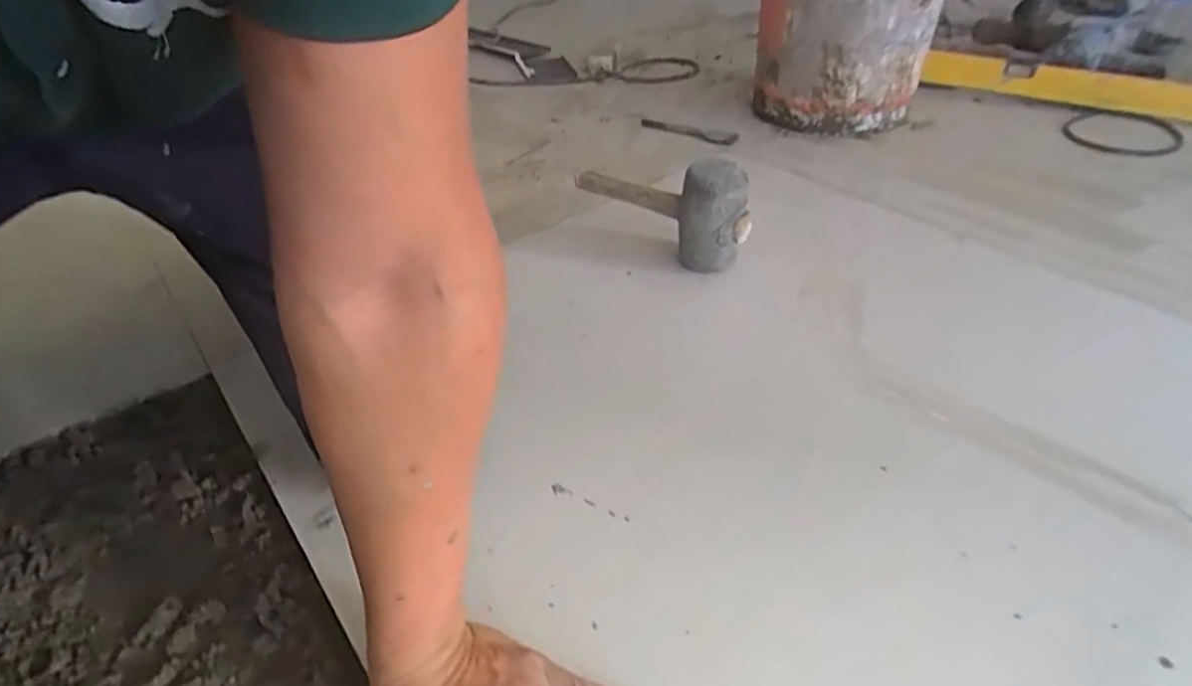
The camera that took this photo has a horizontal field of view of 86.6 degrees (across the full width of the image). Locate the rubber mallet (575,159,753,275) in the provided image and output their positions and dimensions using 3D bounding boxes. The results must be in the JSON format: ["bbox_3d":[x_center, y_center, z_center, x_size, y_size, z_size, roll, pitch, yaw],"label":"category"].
[{"bbox_3d":[0.075,-0.166,0.766,0.239,0.129,0.062,31,50,35],"label":"rubber mallet"}]

